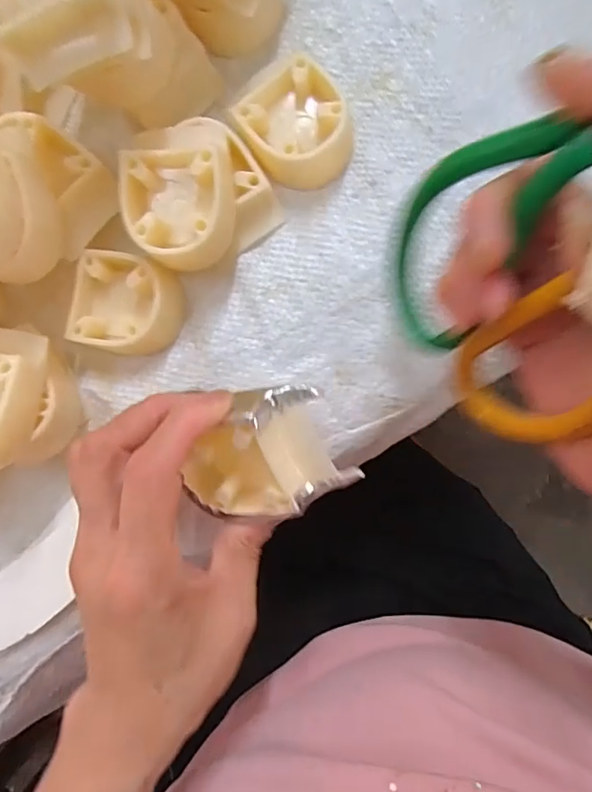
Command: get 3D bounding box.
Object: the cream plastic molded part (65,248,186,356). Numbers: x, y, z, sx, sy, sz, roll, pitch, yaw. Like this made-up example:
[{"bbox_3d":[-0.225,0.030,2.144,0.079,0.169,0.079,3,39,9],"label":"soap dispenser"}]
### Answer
[{"bbox_3d":[-0.083,-0.045,0.258,0.049,0.022,0.047,0,87,7],"label":"cream plastic molded part"}]

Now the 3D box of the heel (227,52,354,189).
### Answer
[{"bbox_3d":[0.001,-0.126,0.252,0.047,0.022,0.053,-33,83,4],"label":"heel"}]

